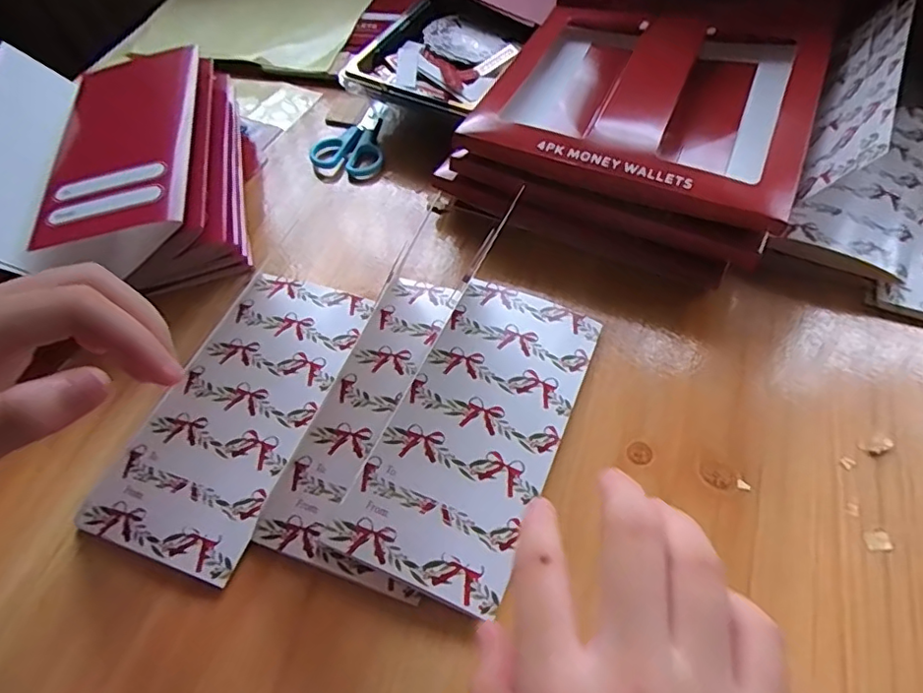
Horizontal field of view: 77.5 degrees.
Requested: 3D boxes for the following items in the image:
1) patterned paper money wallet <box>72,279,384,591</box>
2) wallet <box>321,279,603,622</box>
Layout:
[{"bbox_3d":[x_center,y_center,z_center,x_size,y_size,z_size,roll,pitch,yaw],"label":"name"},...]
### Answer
[{"bbox_3d":[-0.118,0.030,0.310,0.082,0.006,0.168,16,58,13],"label":"patterned paper money wallet"},{"bbox_3d":[0.009,0.039,0.295,0.081,0.011,0.169,20,59,15],"label":"wallet"}]

